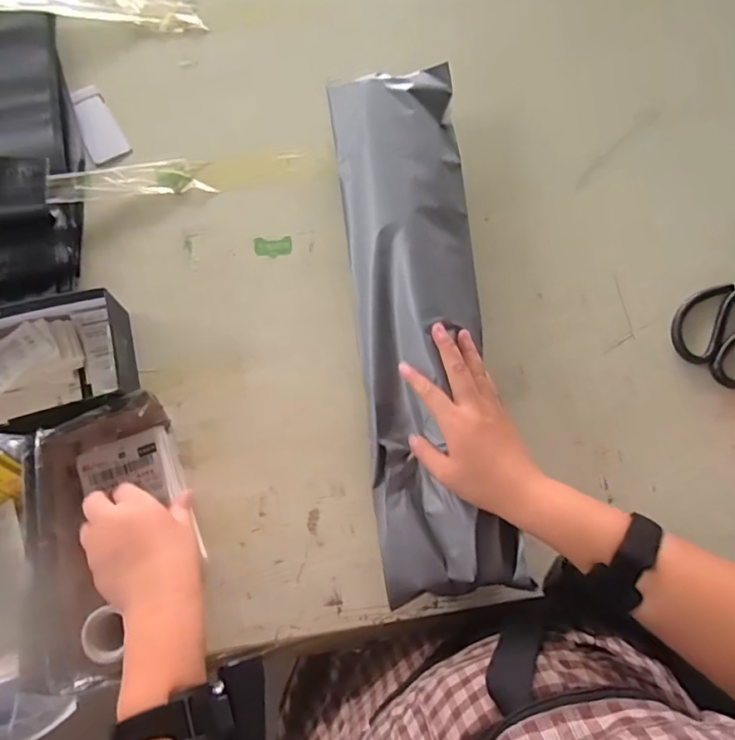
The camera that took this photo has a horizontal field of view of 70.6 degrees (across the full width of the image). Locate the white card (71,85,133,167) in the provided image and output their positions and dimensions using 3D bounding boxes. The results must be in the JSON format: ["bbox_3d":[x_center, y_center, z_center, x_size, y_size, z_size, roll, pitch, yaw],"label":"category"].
[{"bbox_3d":[-0.316,-0.287,0.606,0.043,0.006,0.113,-29,77,-10],"label":"white card"}]

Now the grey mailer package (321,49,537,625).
[{"bbox_3d":[0.047,-0.067,0.515,0.129,0.051,0.526,-4,75,-3],"label":"grey mailer package"}]

